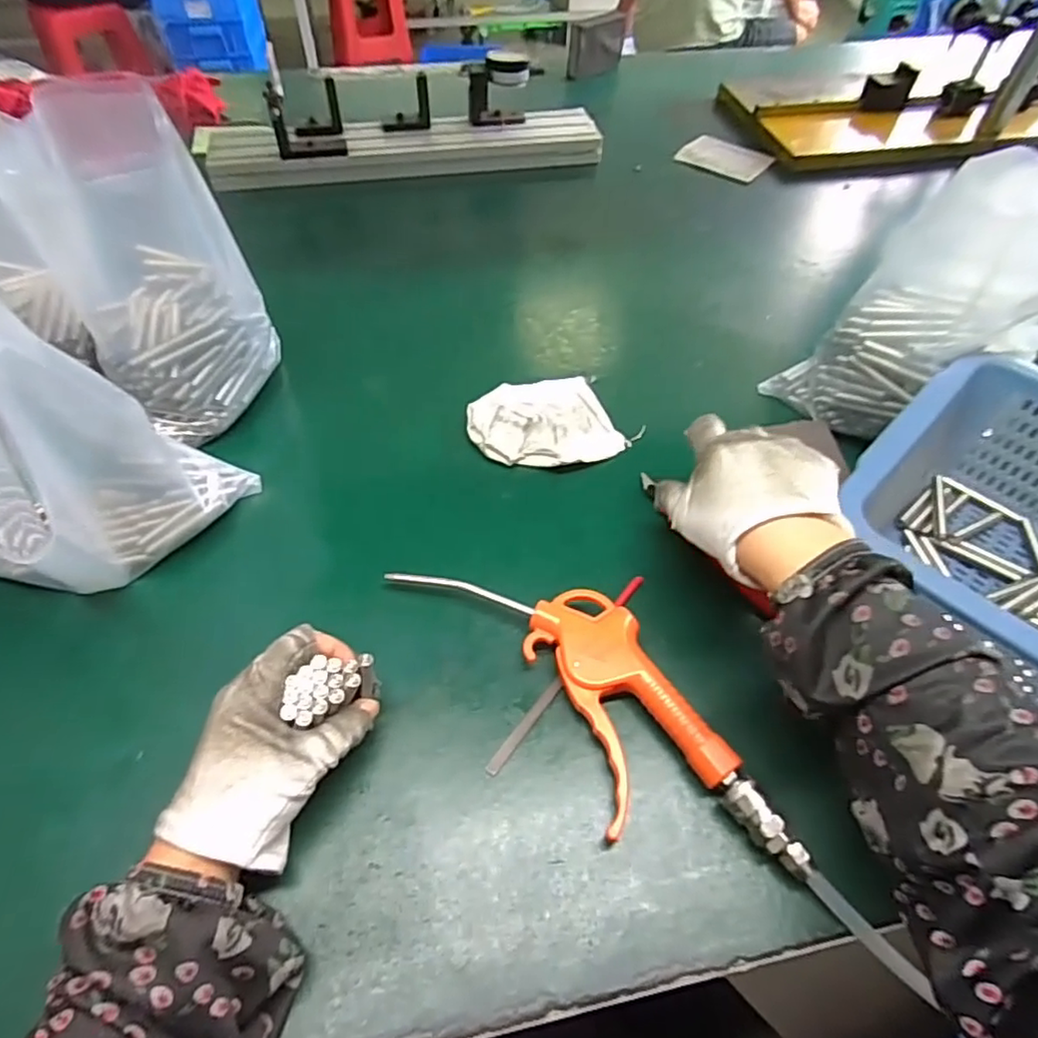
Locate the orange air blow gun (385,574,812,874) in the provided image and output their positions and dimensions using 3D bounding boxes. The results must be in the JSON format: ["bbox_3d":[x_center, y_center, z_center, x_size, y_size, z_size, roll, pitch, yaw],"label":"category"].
[{"bbox_3d":[0.039,0.097,0.366,0.089,0.027,0.260,-32,58,-25],"label":"orange air blow gun"}]

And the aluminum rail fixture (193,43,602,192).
[{"bbox_3d":[-0.136,-0.489,0.759,0.473,0.099,0.119,-11,51,-10],"label":"aluminum rail fixture"}]

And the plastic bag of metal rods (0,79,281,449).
[{"bbox_3d":[-0.253,-0.174,0.444,0.112,0.188,0.131,-20,54,-17],"label":"plastic bag of metal rods"}]

